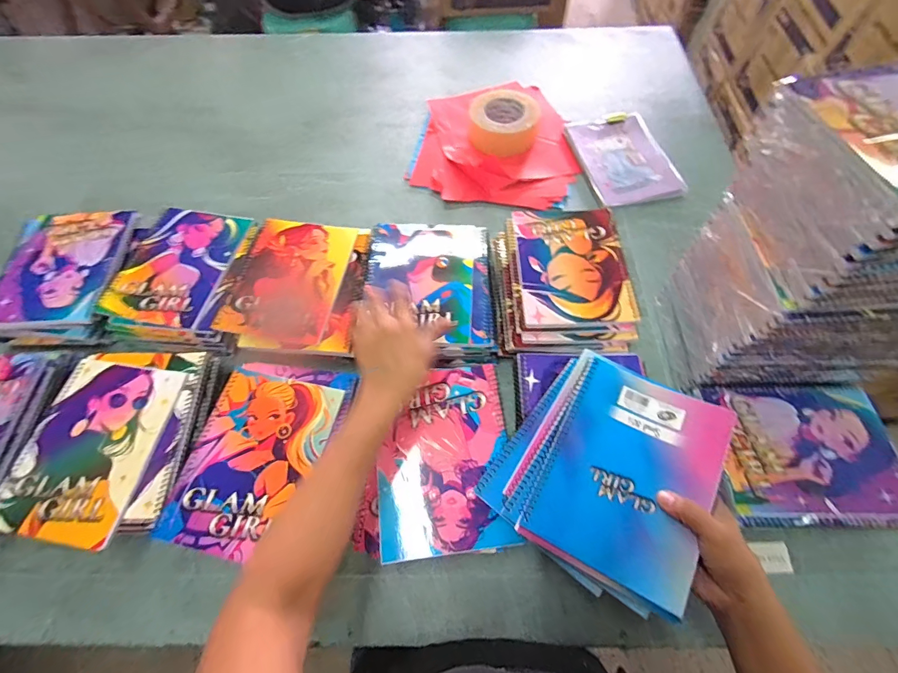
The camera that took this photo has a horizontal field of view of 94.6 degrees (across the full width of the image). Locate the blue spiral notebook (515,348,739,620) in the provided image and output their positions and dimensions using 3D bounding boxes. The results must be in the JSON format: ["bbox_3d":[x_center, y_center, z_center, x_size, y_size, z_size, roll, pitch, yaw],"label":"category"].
[{"bbox_3d":[0.178,0.126,0.410,0.149,0.025,0.206,25,65,12],"label":"blue spiral notebook"}]

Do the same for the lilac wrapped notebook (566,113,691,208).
[{"bbox_3d":[0.322,-0.330,0.766,0.152,0.016,0.226,-11,63,-5],"label":"lilac wrapped notebook"}]

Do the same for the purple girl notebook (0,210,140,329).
[{"bbox_3d":[-0.565,-0.107,0.610,0.166,0.014,0.201,-2,63,-1],"label":"purple girl notebook"}]

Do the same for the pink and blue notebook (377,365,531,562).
[{"bbox_3d":[-0.006,0.130,0.458,0.141,0.012,0.195,-6,63,-3],"label":"pink and blue notebook"}]

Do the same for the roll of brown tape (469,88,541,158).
[{"bbox_3d":[0.105,-0.399,0.776,0.123,0.059,0.114,0,63,0],"label":"roll of brown tape"}]

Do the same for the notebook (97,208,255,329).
[{"bbox_3d":[-0.396,-0.107,0.605,0.159,0.011,0.195,11,63,6],"label":"notebook"}]

